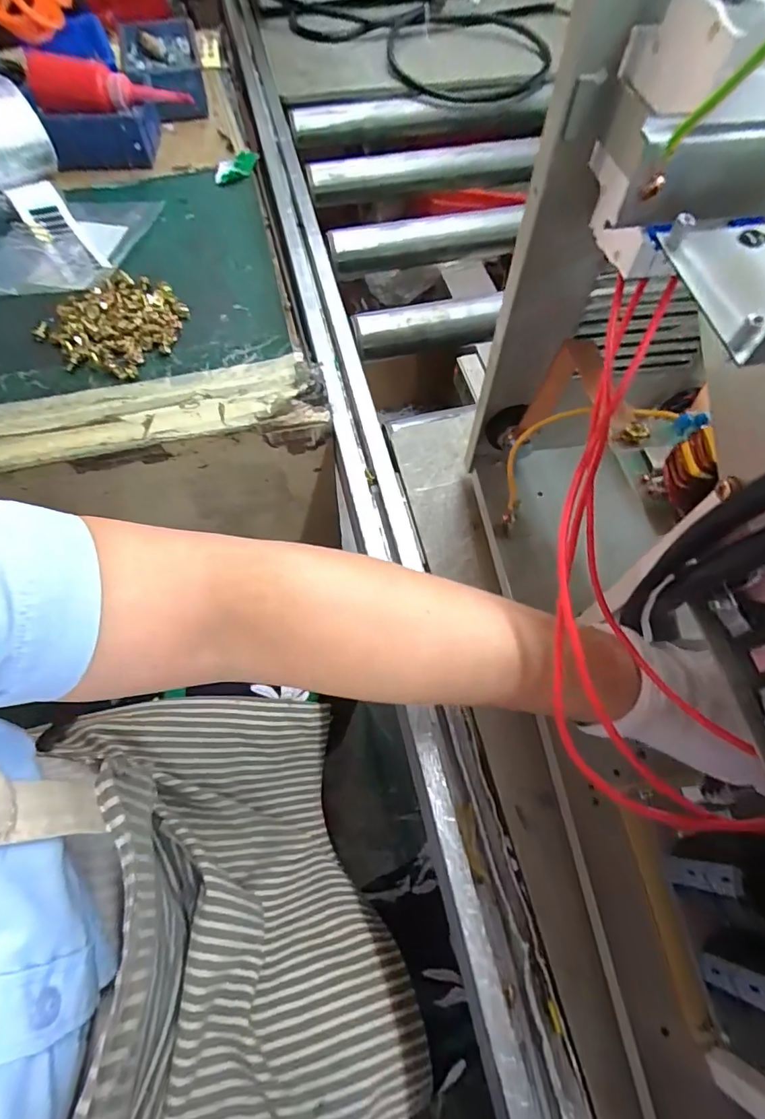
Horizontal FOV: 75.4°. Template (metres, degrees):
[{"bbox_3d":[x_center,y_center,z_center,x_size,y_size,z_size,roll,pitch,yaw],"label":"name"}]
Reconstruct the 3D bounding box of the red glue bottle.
[{"bbox_3d":[-0.312,-0.524,0.549,0.179,0.041,0.058,21,65,9],"label":"red glue bottle"}]

